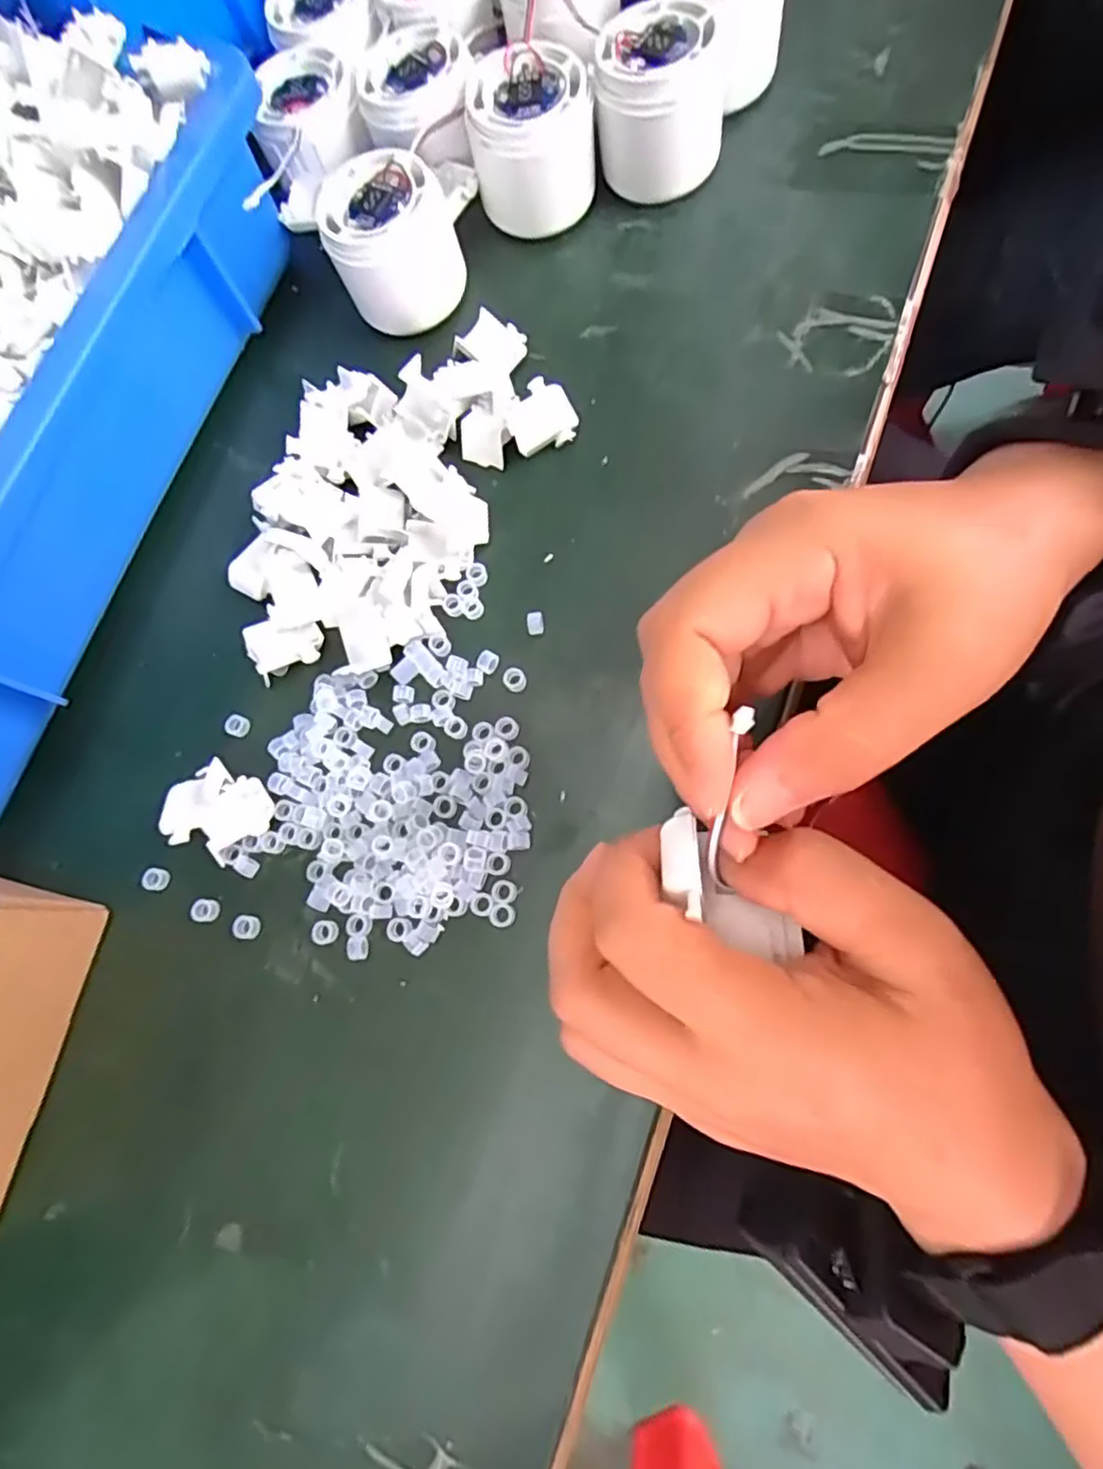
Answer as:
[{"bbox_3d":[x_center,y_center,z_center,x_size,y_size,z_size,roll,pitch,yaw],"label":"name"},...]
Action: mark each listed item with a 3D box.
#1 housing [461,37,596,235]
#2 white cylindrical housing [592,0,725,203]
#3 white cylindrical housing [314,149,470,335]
[{"bbox_3d":[-0.010,-0.279,0.319,0.054,0.048,0.051,-3,74,9],"label":"housing"},{"bbox_3d":[0.051,-0.292,0.317,0.059,0.054,0.059,-3,74,9],"label":"white cylindrical housing"},{"bbox_3d":[-0.074,-0.233,0.324,0.058,0.050,0.058,-3,74,9],"label":"white cylindrical housing"}]

